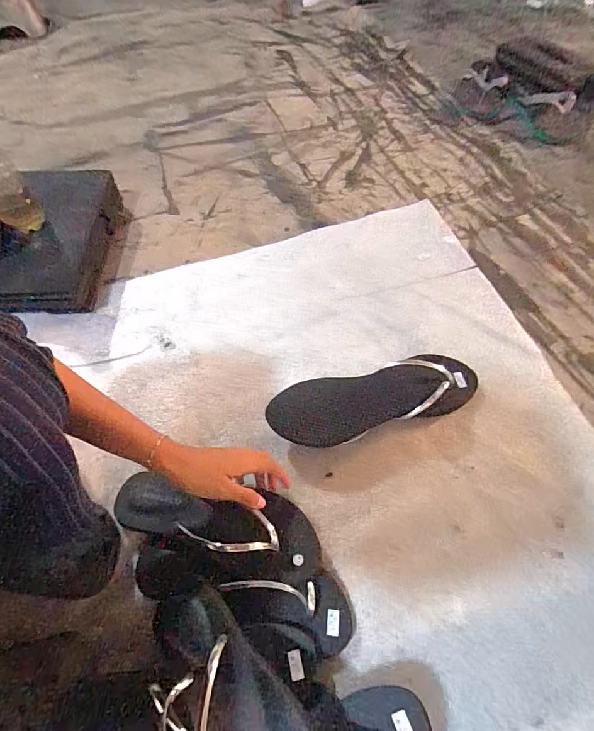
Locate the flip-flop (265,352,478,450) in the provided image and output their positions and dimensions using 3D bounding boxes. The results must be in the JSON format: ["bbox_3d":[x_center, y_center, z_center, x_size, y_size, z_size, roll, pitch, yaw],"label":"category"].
[{"bbox_3d":[0.113,0.045,0.555,0.298,0.055,0.087,-16,62,-8],"label":"flip-flop"}]

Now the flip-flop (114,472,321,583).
[{"bbox_3d":[-0.103,0.173,0.459,0.228,0.068,0.086,12,62,8],"label":"flip-flop"}]

